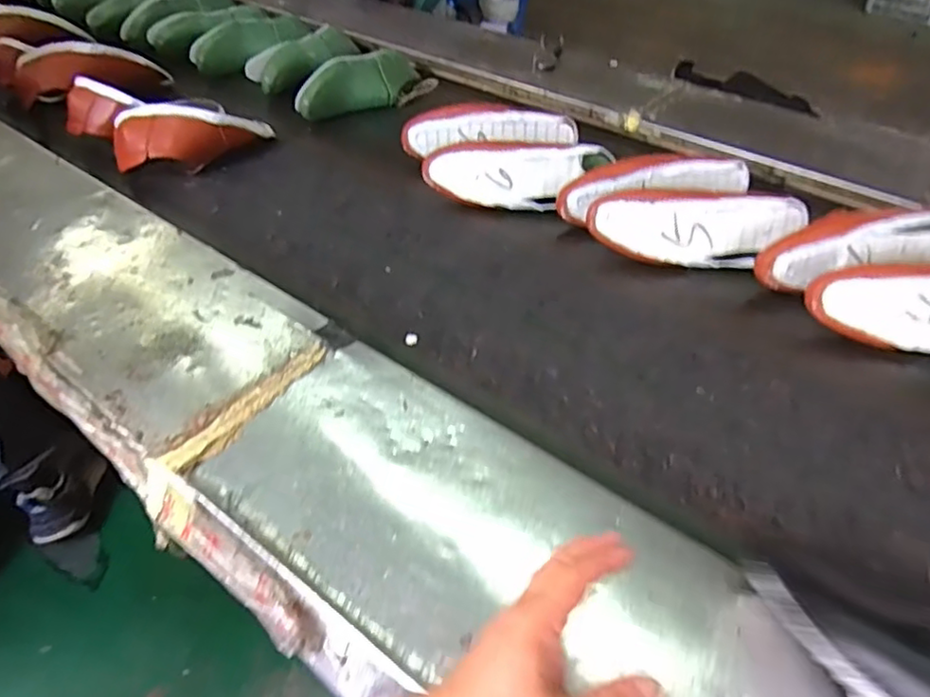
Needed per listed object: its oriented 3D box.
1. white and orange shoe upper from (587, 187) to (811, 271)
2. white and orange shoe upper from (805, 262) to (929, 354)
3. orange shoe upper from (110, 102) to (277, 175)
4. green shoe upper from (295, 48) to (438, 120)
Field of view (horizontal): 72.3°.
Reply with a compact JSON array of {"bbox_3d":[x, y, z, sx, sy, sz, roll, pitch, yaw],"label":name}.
[{"bbox_3d":[0.297,-0.159,0.823,0.267,0.065,0.095,7,45,6],"label":"white and orange shoe upper"},{"bbox_3d":[0.525,-0.046,0.719,0.252,0.075,0.098,-7,45,-8],"label":"white and orange shoe upper"},{"bbox_3d":[-0.427,-0.338,1.008,0.234,0.094,0.109,-16,47,-16],"label":"orange shoe upper"},{"bbox_3d":[-0.186,-0.491,1.184,0.283,0.070,0.108,-35,54,-31],"label":"green shoe upper"}]

